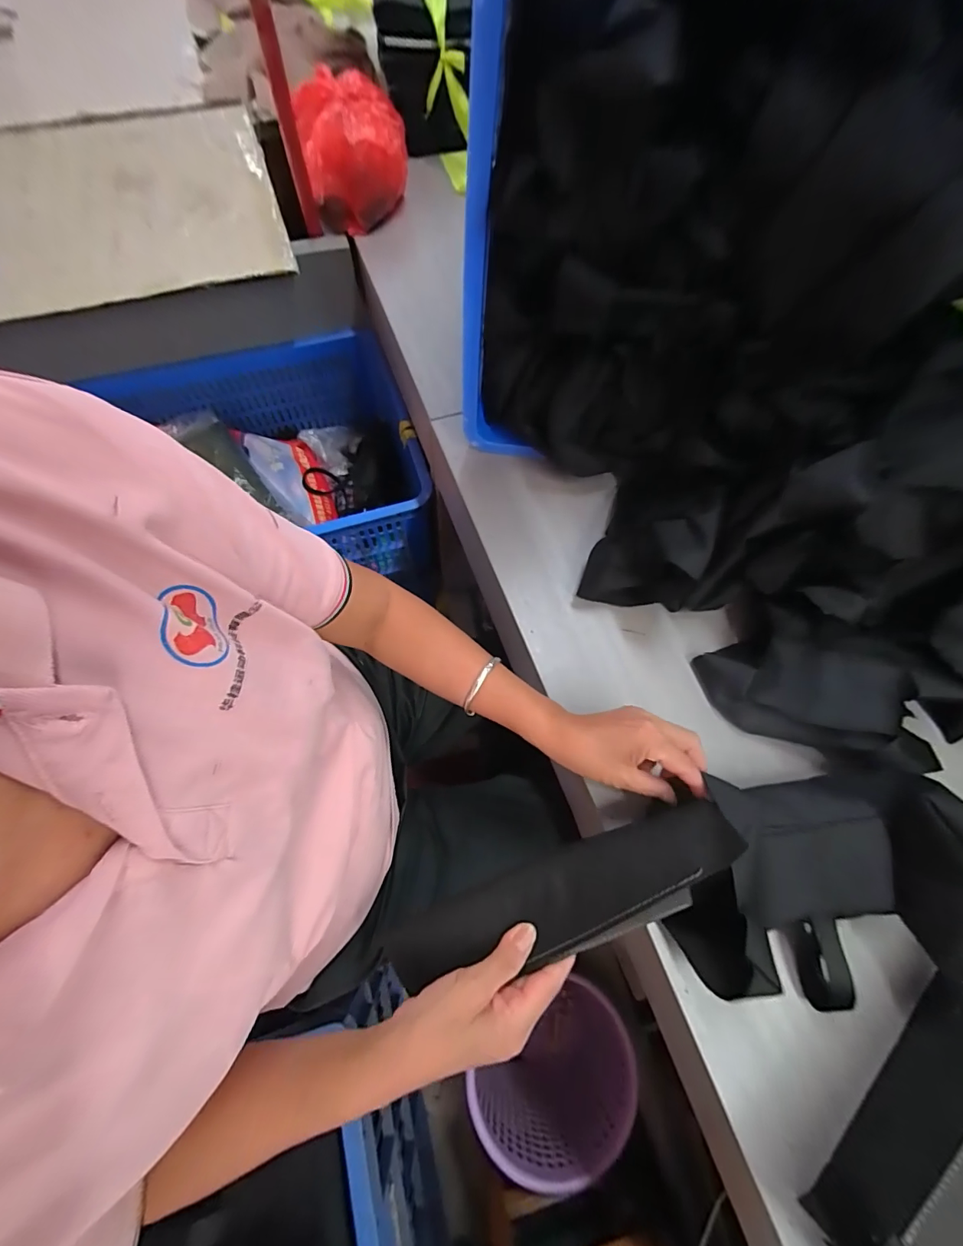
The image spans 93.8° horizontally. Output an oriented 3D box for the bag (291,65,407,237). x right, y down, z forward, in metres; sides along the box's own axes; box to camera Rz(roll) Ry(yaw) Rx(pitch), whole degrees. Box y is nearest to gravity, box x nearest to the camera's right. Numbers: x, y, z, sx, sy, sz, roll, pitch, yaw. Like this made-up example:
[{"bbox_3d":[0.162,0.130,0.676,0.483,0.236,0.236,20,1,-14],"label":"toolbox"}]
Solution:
[{"bbox_3d":[-0.200,-0.743,0.717,0.164,0.117,0.184,-13,71,-7],"label":"bag"}]

